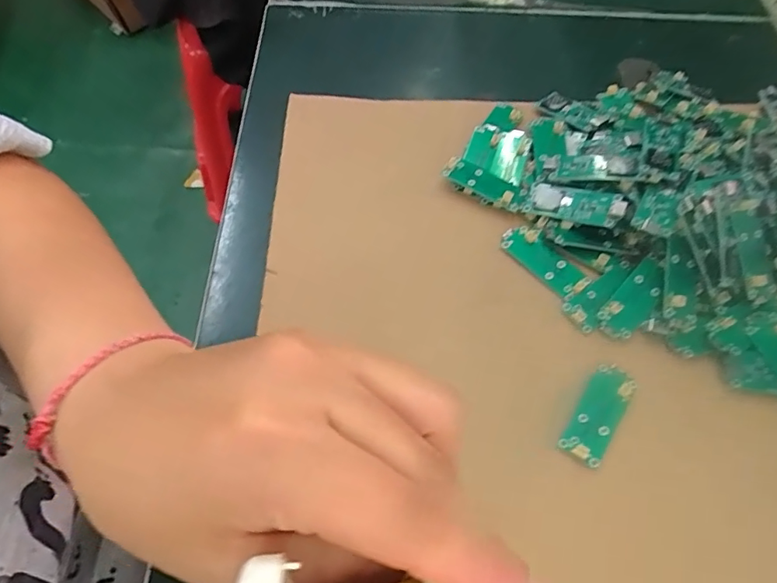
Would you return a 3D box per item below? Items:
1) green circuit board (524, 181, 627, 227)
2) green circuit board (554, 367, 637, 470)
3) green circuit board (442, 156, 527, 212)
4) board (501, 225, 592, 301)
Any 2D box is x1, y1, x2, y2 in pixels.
[{"bbox_3d":[0.100,-0.047,0.273,0.049,0.005,0.019,18,80,32],"label":"green circuit board"},{"bbox_3d":[0.096,0.056,0.233,0.019,0.006,0.048,32,65,15],"label":"green circuit board"},{"bbox_3d":[0.055,-0.063,0.291,0.047,0.010,0.017,28,64,13],"label":"green circuit board"},{"bbox_3d":[0.083,-0.016,0.273,0.018,0.005,0.049,-37,68,-20],"label":"board"}]

